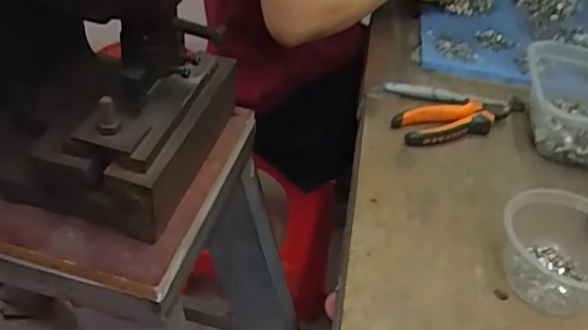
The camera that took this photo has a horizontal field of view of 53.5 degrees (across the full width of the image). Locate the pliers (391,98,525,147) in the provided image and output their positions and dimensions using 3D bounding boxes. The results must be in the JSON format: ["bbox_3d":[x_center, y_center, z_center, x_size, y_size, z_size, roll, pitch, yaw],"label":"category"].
[{"bbox_3d":[0.210,-0.060,0.705,0.195,0.017,0.062,-9,43,-19],"label":"pliers"}]

